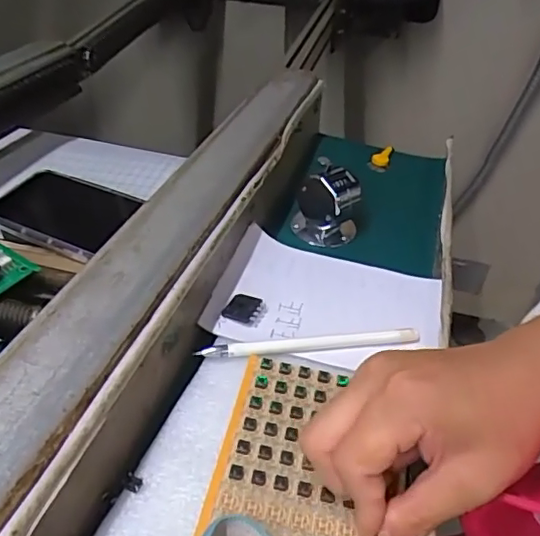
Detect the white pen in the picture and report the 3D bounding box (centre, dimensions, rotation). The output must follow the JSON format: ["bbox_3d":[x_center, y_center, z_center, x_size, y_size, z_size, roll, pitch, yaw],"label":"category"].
[{"bbox_3d":[0.025,0.045,0.330,0.131,0.008,0.006,-3,36,-10],"label":"white pen"}]

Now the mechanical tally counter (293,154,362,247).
[{"bbox_3d":[0.043,-0.049,0.433,0.048,0.063,0.025,15,37,15],"label":"mechanical tally counter"}]

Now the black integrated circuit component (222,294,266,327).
[{"bbox_3d":[-0.015,0.026,0.351,0.024,0.007,0.023,11,36,9],"label":"black integrated circuit component"}]

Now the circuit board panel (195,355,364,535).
[{"bbox_3d":[0.018,0.093,0.272,0.082,0.009,0.125,9,36,7],"label":"circuit board panel"}]

